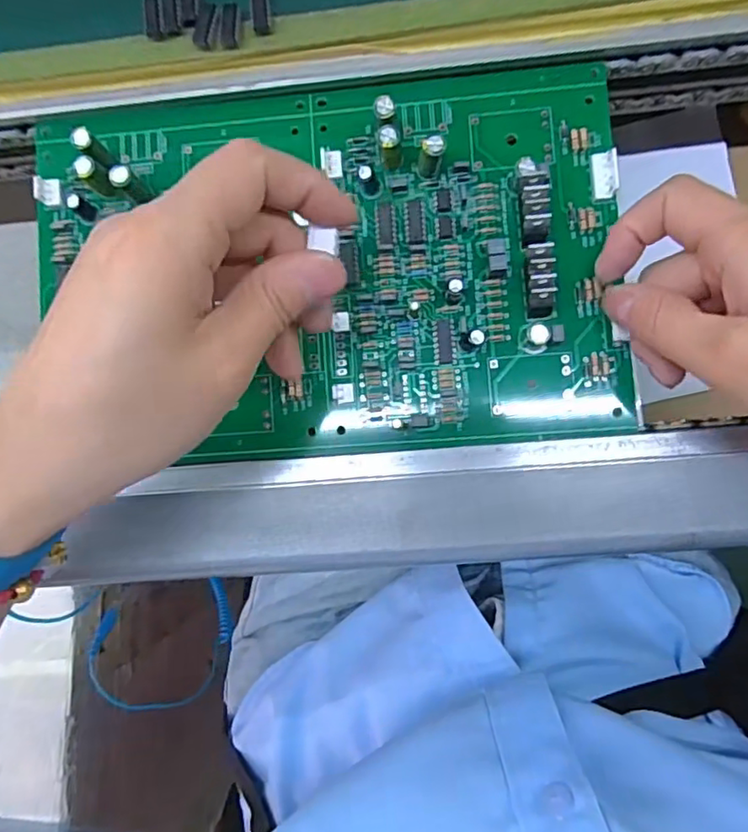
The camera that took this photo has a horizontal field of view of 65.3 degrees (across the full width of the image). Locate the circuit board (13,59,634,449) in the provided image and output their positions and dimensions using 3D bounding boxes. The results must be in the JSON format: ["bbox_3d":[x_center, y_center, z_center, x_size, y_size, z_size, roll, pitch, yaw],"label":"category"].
[{"bbox_3d":[-0.024,-0.068,0.253,0.255,0.022,0.164,-4,87,4],"label":"circuit board"}]

